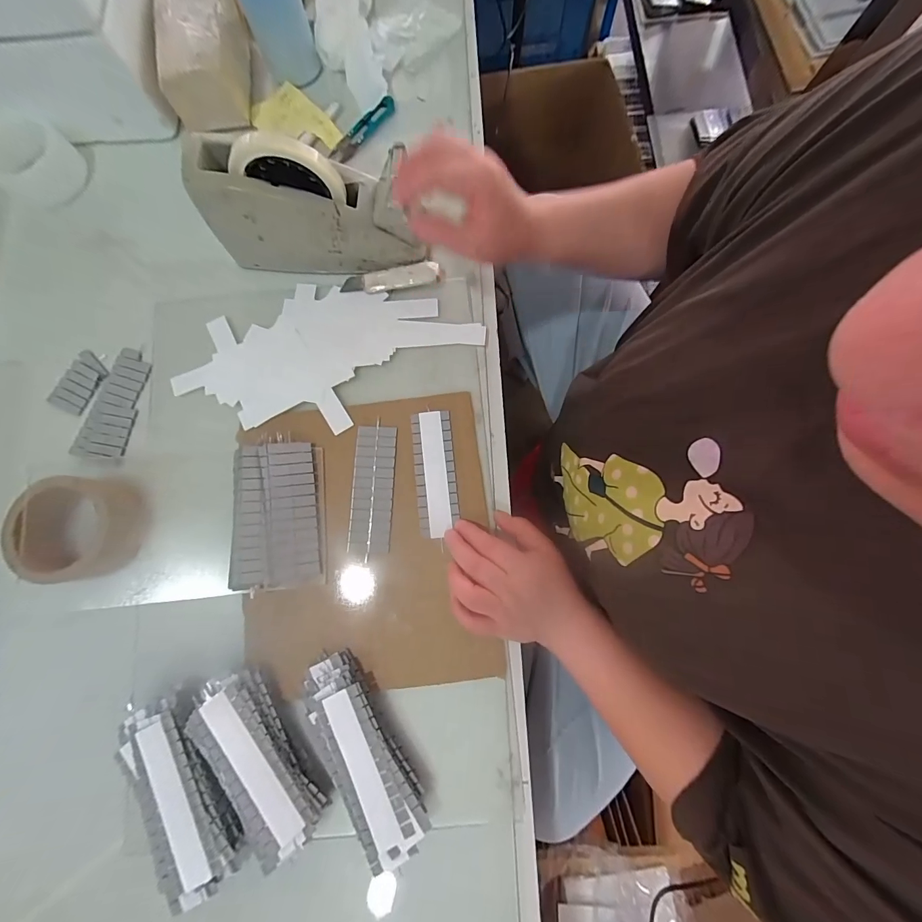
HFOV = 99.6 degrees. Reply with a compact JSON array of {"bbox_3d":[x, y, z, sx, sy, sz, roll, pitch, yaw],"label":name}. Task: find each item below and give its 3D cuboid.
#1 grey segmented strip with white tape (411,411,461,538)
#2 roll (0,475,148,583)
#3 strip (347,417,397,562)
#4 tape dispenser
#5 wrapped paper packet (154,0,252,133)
[{"bbox_3d":[-0.026,0.011,0.387,0.041,0.004,0.123,-5,80,1],"label":"grey segmented strip with white tape"},{"bbox_3d":[-0.363,0.063,0.368,0.094,0.051,0.091,0,80,1],"label":"roll"},{"bbox_3d":[-0.087,0.026,0.383,0.040,0.004,0.124,1,80,2],"label":"strip"},{"bbox_3d":[-0.145,-0.254,0.378,0.198,0.121,0.065,2,80,2],"label":"tape dispenser"},{"bbox_3d":[-0.289,-0.475,0.449,0.086,0.067,0.142,-4,80,1],"label":"wrapped paper packet"}]

